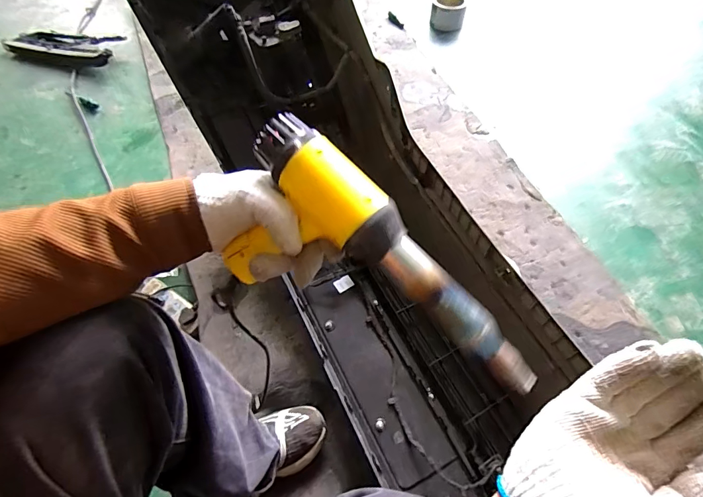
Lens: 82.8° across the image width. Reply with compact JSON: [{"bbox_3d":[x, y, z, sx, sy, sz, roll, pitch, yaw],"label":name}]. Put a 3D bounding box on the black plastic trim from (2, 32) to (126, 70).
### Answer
[{"bbox_3d":[-1.078,-0.746,1.492,0.457,0.044,0.164,8,58,6],"label":"black plastic trim"}]

